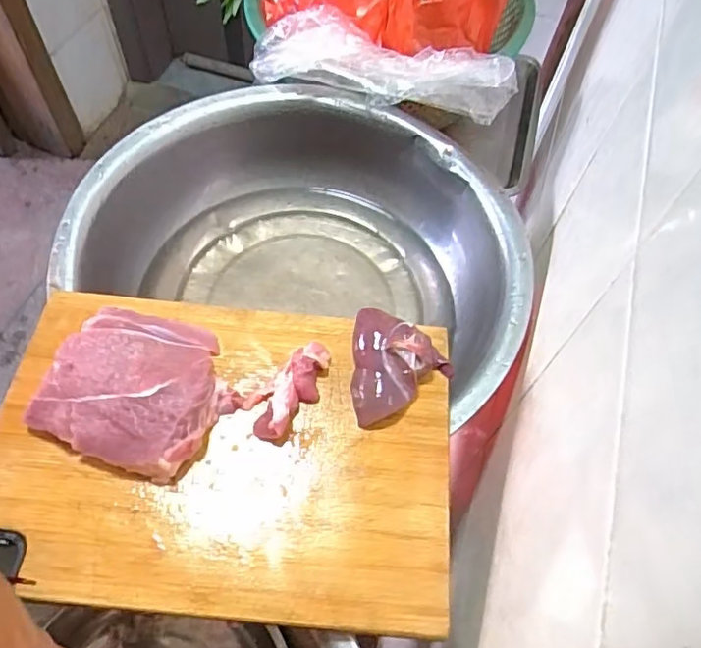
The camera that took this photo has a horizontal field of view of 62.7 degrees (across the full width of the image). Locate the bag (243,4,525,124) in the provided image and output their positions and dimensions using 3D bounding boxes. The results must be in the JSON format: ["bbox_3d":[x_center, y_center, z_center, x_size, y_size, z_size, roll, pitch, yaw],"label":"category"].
[{"bbox_3d":[0.034,-0.286,0.636,0.287,0.068,0.116,19,60,7],"label":"bag"}]

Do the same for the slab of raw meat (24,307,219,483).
[{"bbox_3d":[-0.153,0.040,0.411,0.114,0.038,0.113,16,60,6],"label":"slab of raw meat"}]

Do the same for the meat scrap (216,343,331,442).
[{"bbox_3d":[-0.051,0.053,0.424,0.088,0.018,0.054,-19,62,-14],"label":"meat scrap"}]

